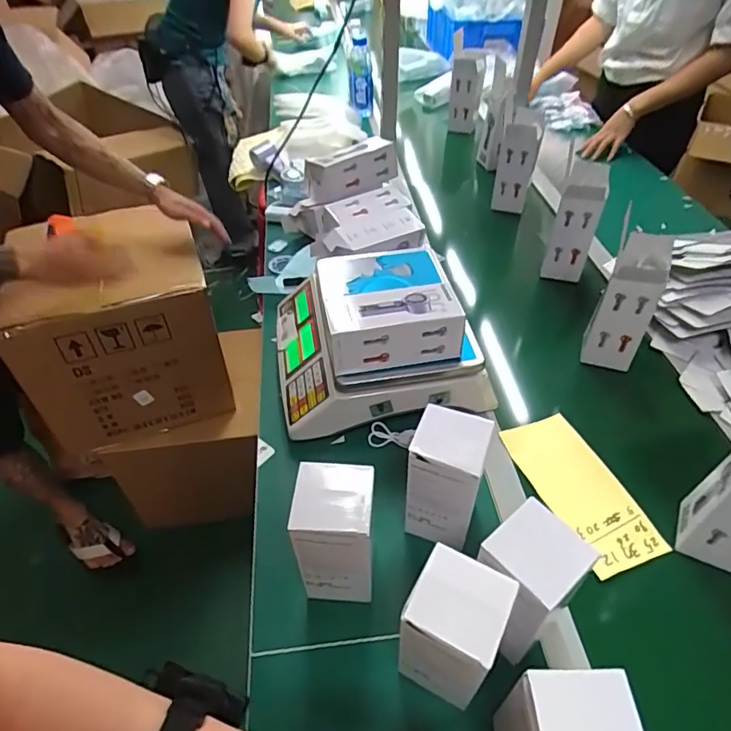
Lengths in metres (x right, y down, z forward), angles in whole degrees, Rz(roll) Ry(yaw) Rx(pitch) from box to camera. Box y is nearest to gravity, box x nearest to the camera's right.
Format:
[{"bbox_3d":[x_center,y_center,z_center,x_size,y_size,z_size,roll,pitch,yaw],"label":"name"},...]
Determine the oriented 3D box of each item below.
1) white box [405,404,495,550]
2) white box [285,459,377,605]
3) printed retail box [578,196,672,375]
[{"bbox_3d":[0.087,0.122,0.556,0.071,0.152,0.066,16,46,15],"label":"white box"},{"bbox_3d":[-0.028,0.177,0.521,0.077,0.177,0.071,3,45,2],"label":"white box"},{"bbox_3d":[0.391,-0.101,0.771,0.075,0.188,0.110,16,46,15],"label":"printed retail box"}]

